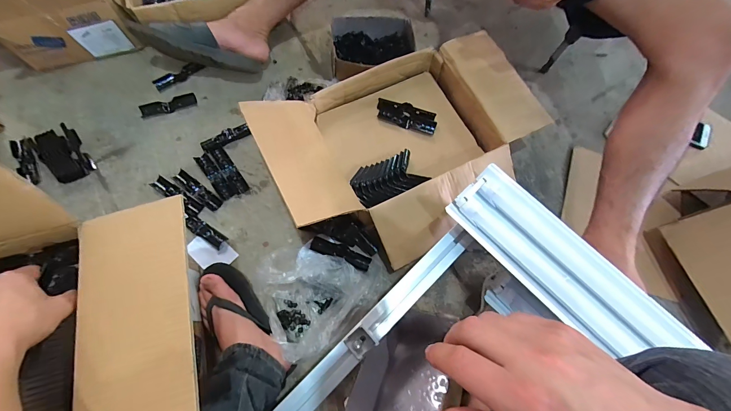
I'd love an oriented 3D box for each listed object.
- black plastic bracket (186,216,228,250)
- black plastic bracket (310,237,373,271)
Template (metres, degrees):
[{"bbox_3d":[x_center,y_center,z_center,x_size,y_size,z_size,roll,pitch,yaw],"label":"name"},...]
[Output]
[{"bbox_3d":[-0.342,0.056,0.672,0.091,0.014,0.031,30,72,8],"label":"black plastic bracket"},{"bbox_3d":[-0.051,0.099,0.657,0.128,0.036,0.033,23,72,6],"label":"black plastic bracket"}]

